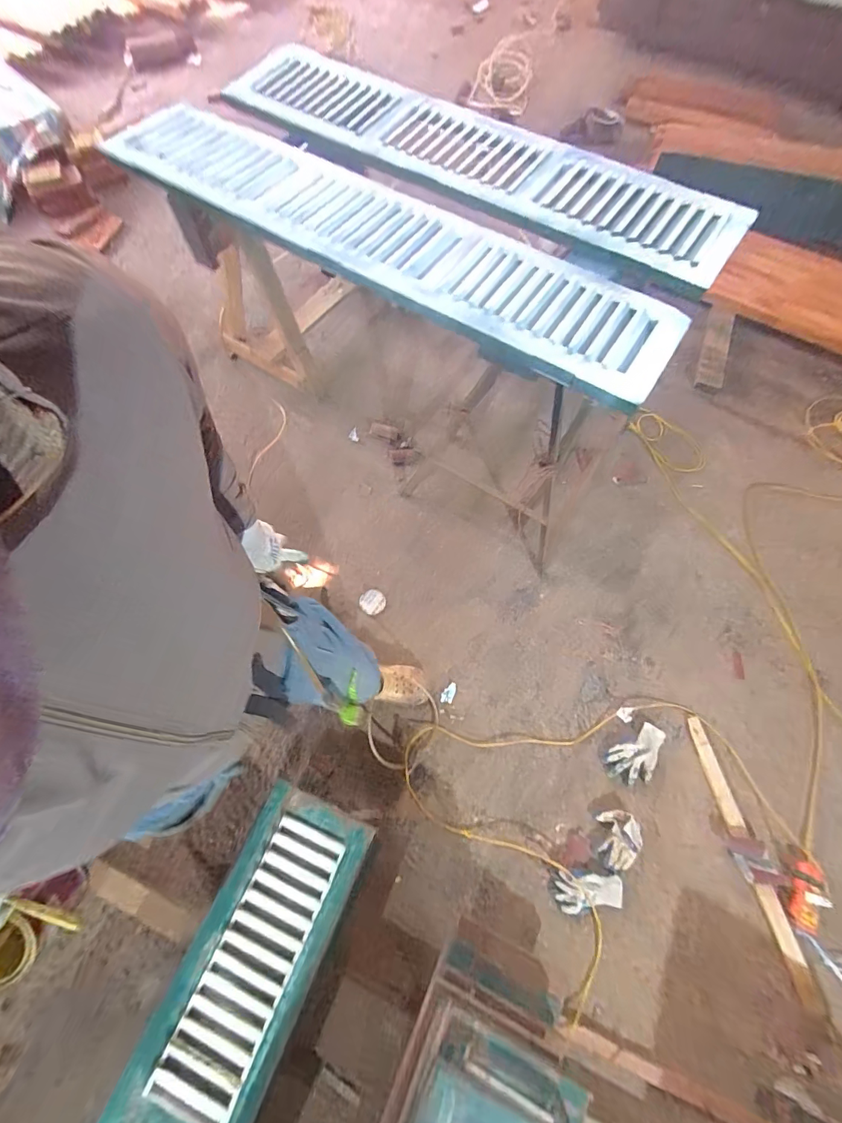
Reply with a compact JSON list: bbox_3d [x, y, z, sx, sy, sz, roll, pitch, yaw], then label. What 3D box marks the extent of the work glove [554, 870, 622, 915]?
[{"bbox_3d":[0.449,0.880,1.113,0.179,0.032,0.089,0,67,0],"label":"work glove"}]

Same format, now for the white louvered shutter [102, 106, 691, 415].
[{"bbox_3d":[-0.120,-0.830,1.074,1.571,0.082,0.364,30,77,9],"label":"white louvered shutter"}]

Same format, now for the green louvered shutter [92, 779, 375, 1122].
[{"bbox_3d":[-0.583,1.293,0.751,0.285,0.084,1.793,22,64,10],"label":"green louvered shutter"}]

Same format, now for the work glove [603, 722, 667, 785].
[{"bbox_3d":[0.649,0.577,1.242,0.205,0.016,0.117,-30,70,-12],"label":"work glove"}]

